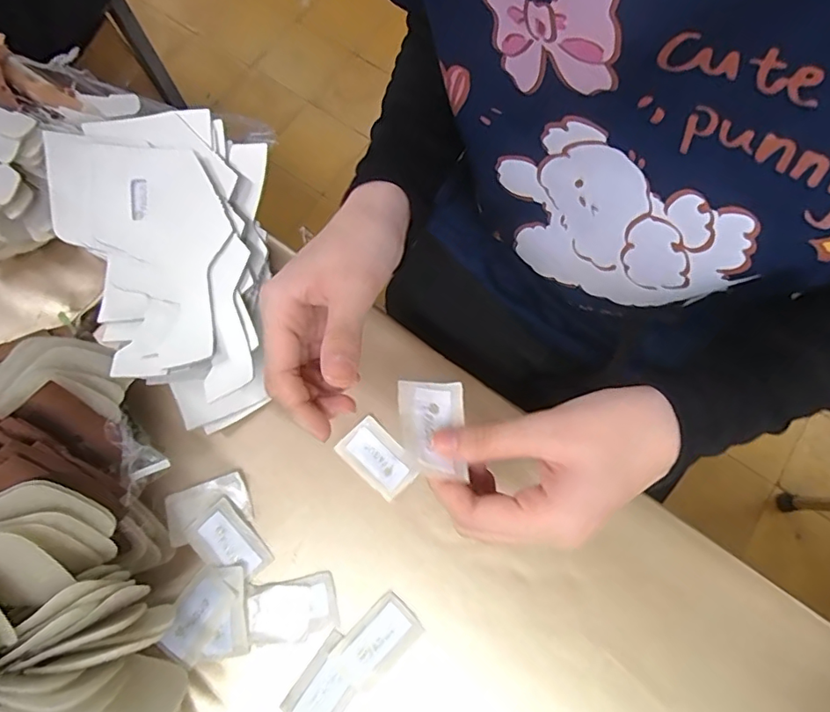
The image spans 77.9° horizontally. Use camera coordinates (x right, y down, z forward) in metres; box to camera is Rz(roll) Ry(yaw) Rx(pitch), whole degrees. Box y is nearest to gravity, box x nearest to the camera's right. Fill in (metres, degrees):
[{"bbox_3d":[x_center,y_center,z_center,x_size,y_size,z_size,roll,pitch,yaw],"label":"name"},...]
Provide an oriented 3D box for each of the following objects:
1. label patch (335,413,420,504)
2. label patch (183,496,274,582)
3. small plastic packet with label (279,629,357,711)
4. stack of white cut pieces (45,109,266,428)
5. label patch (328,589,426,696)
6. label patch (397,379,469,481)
[{"bbox_3d":[-0.026,0.072,0.363,0.054,0.004,0.034,42,72,13],"label":"label patch"},{"bbox_3d":[-0.124,0.126,0.343,0.055,0.006,0.035,43,77,12],"label":"label patch"},{"bbox_3d":[-0.055,0.205,0.319,0.034,0.004,0.053,35,76,10],"label":"small plastic packet with label"},{"bbox_3d":[-0.181,-0.075,0.382,0.144,0.054,0.257,-9,71,-3],"label":"stack of white cut pieces"},{"bbox_3d":[-0.024,0.182,0.326,0.054,0.004,0.033,-43,77,-12],"label":"label patch"},{"bbox_3d":[0.009,0.036,0.261,0.033,0.006,0.052,1,51,-5],"label":"label patch"}]

